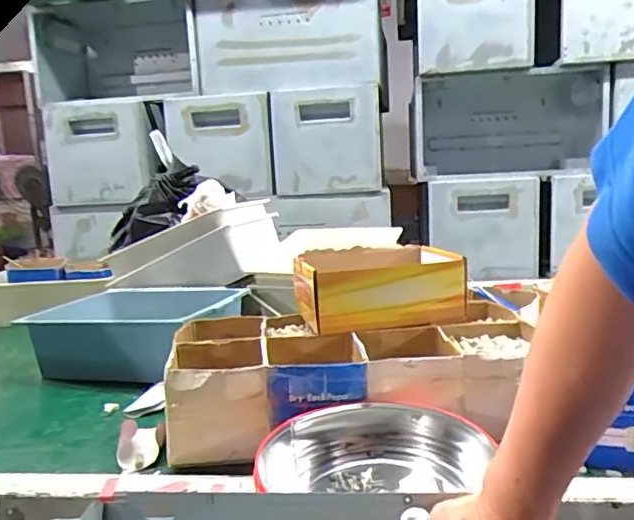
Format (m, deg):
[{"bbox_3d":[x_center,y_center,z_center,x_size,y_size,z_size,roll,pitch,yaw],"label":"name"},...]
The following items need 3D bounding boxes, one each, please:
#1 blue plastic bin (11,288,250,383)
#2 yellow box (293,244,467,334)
[{"bbox_3d":[-0.332,0.138,1.138,0.352,0.120,0.277,0,10,17],"label":"blue plastic bin"},{"bbox_3d":[0.093,0.045,0.908,0.238,0.099,0.177,-5,9,-10],"label":"yellow box"}]

